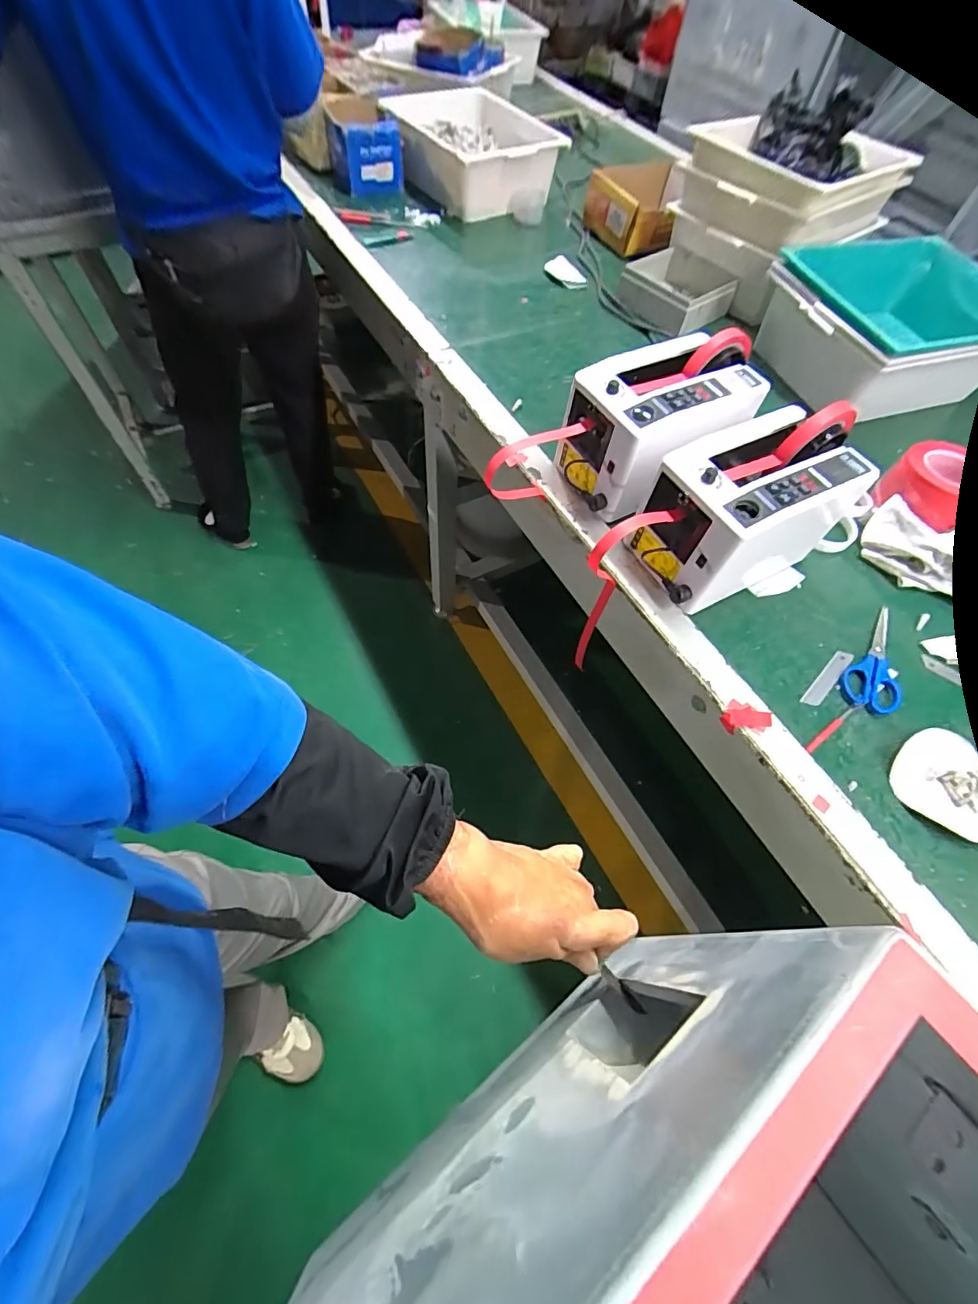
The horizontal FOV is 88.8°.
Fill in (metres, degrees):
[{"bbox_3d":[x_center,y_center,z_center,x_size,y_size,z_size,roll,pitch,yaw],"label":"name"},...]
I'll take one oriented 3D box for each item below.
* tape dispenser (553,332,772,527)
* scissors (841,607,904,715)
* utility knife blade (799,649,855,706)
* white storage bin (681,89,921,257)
[{"bbox_3d":[0.222,-0.294,0.661,0.236,0.154,0.166,-33,67,-20],"label":"tape dispenser"},{"bbox_3d":[0.470,0.006,0.597,0.061,0.006,0.164,34,64,15],"label":"scissors"},{"bbox_3d":[0.395,0.031,0.581,0.101,0.004,0.018,-39,76,-23],"label":"utility knife blade"},{"bbox_3d":[0.564,-0.899,0.955,0.328,0.118,0.308,-34,68,-21],"label":"white storage bin"}]

